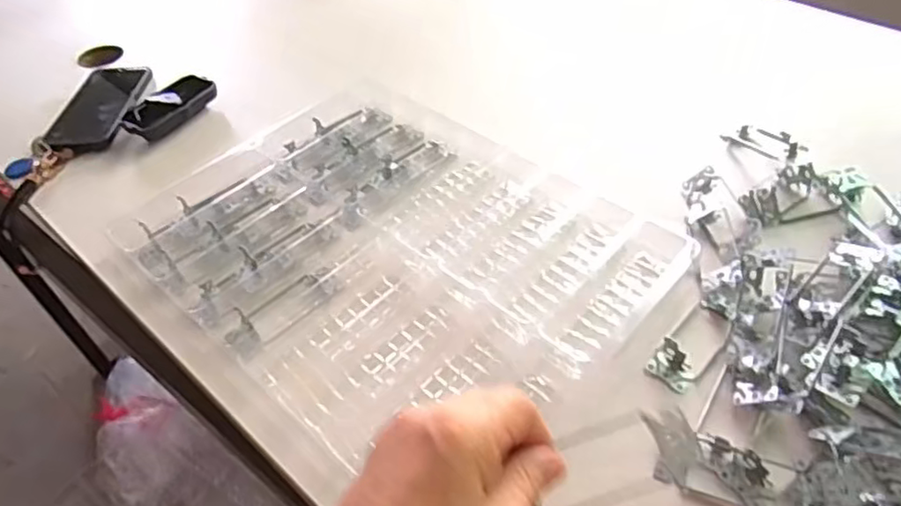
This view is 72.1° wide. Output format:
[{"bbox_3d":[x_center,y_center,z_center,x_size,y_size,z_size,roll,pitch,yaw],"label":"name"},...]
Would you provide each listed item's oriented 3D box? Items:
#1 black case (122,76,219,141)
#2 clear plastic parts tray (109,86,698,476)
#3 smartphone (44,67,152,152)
[{"bbox_3d":[-0.321,-0.170,0.717,0.059,0.020,0.112,24,54,22],"label":"black case"},{"bbox_3d":[-0.044,-0.007,0.564,0.420,0.031,0.339,32,57,27],"label":"clear plastic parts tray"},{"bbox_3d":[-0.420,-0.179,0.747,0.084,0.015,0.169,0,49,3],"label":"smartphone"}]

